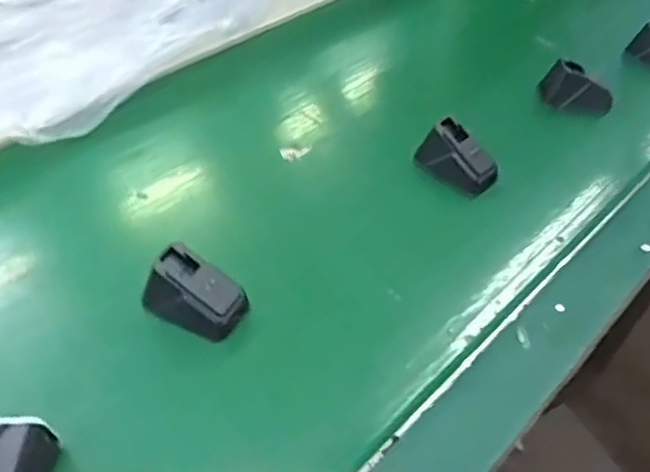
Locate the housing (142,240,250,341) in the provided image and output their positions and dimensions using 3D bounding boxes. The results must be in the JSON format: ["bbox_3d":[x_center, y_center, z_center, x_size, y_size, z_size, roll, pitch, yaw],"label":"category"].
[{"bbox_3d":[-0.088,0.038,0.464,0.065,0.036,0.037,20,47,13],"label":"housing"}]

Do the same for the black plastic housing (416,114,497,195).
[{"bbox_3d":[0.115,-0.071,0.586,0.066,0.040,0.031,37,53,27],"label":"black plastic housing"}]

